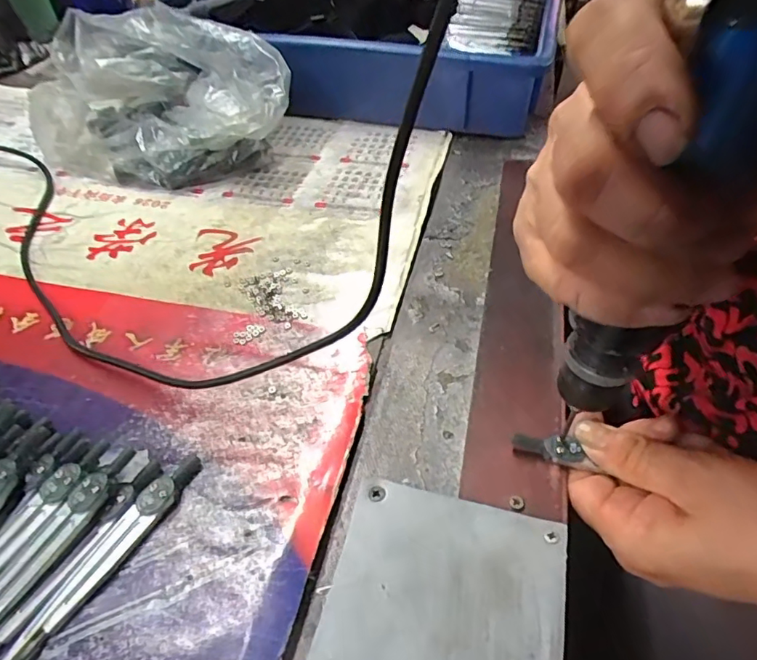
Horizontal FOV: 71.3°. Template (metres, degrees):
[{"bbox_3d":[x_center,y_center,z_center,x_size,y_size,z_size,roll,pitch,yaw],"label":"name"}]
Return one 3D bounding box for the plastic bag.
[{"bbox_3d":[-0.194,-0.204,0.473,0.233,0.100,0.130,9,47,11],"label":"plastic bag"}]

